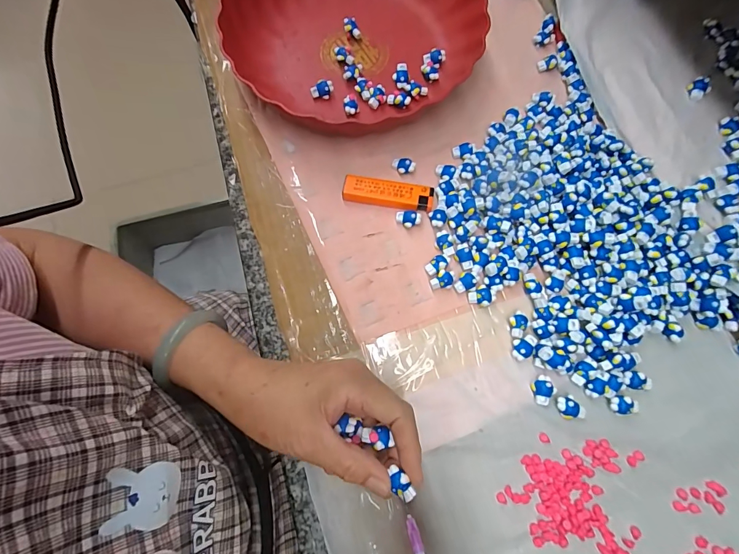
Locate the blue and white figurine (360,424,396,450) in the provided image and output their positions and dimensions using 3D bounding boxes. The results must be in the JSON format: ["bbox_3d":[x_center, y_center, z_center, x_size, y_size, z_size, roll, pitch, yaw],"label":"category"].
[{"bbox_3d":[0.004,0.106,0.242,0.019,0.007,0.014,-9,74,-1],"label":"blue and white figurine"}]

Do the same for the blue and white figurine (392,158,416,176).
[{"bbox_3d":[0.031,-0.102,0.341,0.021,0.014,0.010,13,75,6],"label":"blue and white figurine"}]

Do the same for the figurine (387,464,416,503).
[{"bbox_3d":[0.019,0.128,0.228,0.011,0.005,0.022,-33,80,-7],"label":"figurine"}]

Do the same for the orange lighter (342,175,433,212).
[{"bbox_3d":[0.017,-0.075,0.332,0.080,0.010,0.022,10,75,5],"label":"orange lighter"}]

